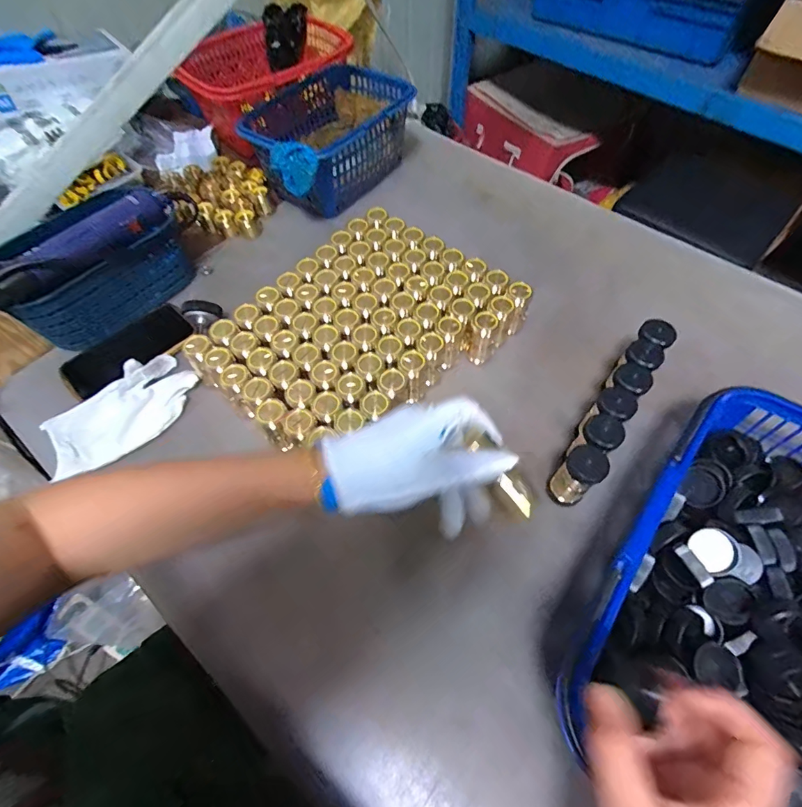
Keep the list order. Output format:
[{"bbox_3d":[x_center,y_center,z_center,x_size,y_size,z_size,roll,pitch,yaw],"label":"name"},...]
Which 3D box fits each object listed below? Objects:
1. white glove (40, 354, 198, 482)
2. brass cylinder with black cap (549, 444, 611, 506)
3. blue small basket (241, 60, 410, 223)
[{"bbox_3d":[-0.309,0.011,0.479,0.159,0.024,0.086,-39,67,-20],"label":"white glove"},{"bbox_3d":[0.169,0.067,0.410,0.031,0.078,0.034,-33,65,-18],"label":"brass cylinder with black cap"},{"bbox_3d":[-0.121,-0.424,0.681,0.210,0.108,0.273,37,66,19],"label":"blue small basket"}]

